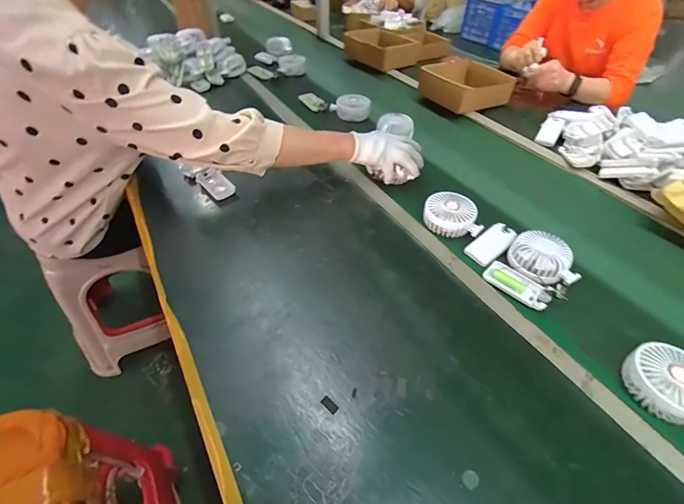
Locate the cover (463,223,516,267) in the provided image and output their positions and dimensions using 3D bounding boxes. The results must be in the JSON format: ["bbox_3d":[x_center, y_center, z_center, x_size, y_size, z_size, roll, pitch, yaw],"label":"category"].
[{"bbox_3d":[0.257,-0.014,0.593,0.089,0.010,0.046,-38,71,-8],"label":"cover"}]

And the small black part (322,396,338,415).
[{"bbox_3d":[-0.015,0.183,0.415,0.021,0.004,0.011,35,54,28],"label":"small black part"}]

